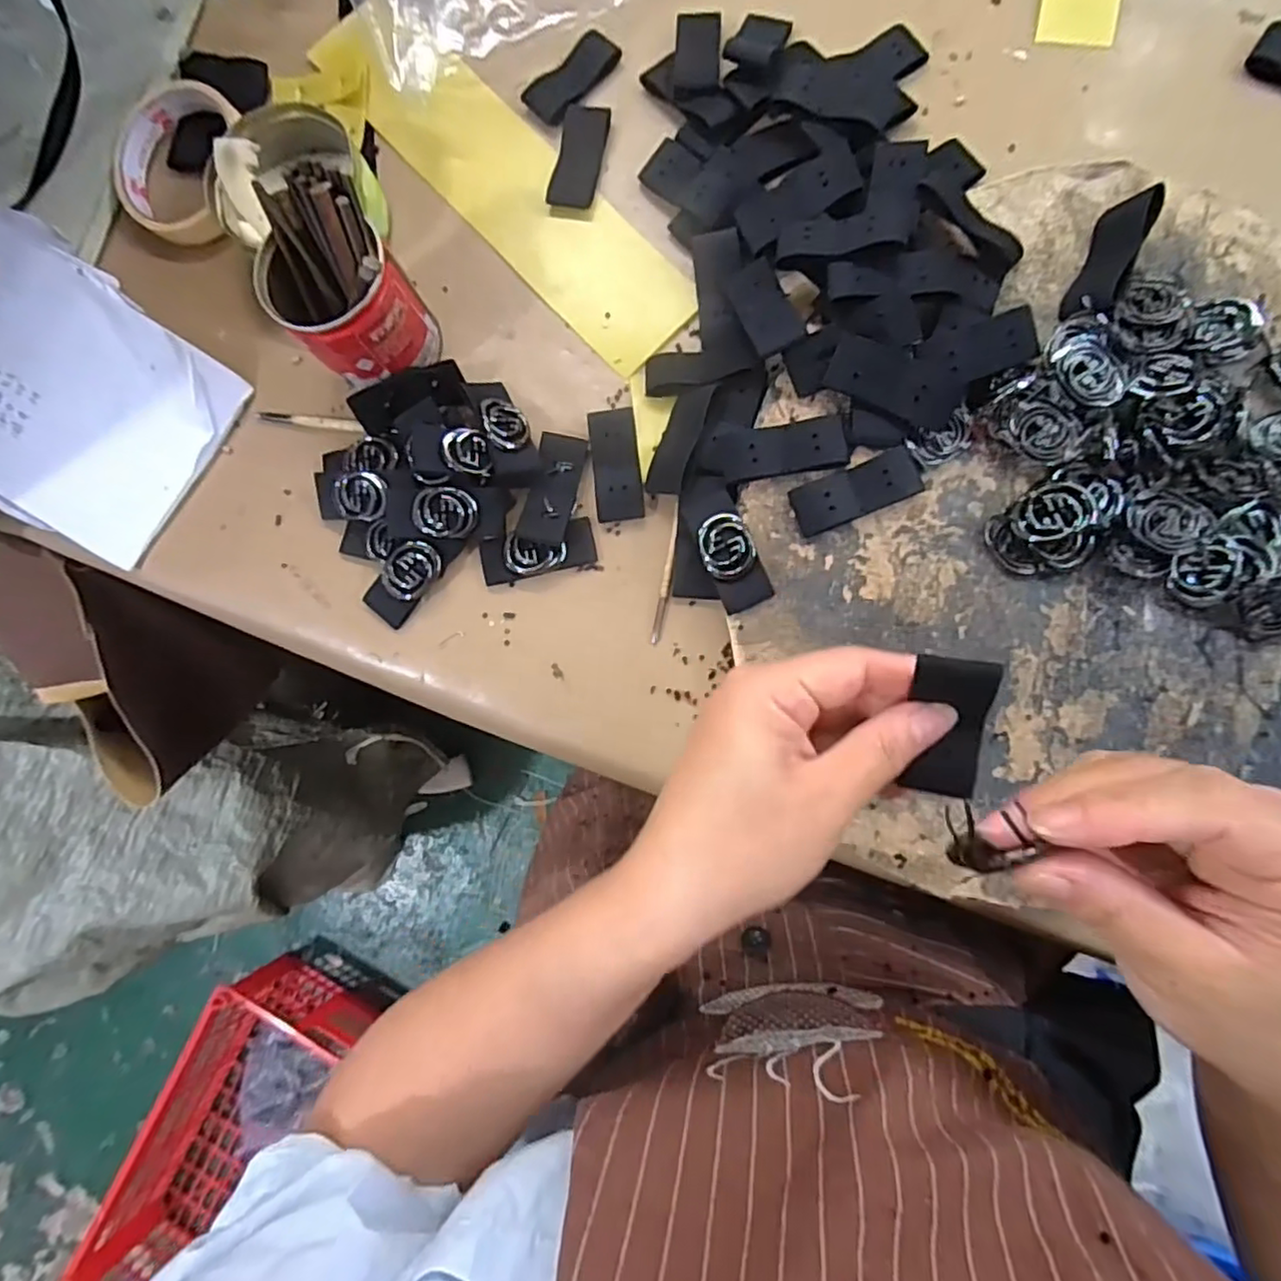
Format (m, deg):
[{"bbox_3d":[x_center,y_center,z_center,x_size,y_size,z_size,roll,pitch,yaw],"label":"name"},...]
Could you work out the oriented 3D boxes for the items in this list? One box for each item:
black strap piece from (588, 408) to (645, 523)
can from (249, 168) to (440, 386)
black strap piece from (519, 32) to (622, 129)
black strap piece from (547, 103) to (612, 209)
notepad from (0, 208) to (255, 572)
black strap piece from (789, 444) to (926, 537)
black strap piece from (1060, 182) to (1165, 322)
[{"bbox_3d":[-0.013,-0.095,0.348,0.025,0.005,0.062,-7,83,4],"label":"black strap piece"},{"bbox_3d":[-0.148,-0.174,0.328,0.063,0.077,0.066,-1,83,4],"label":"can"},{"bbox_3d":[-0.040,-0.325,0.375,0.030,0.004,0.059,43,88,8],"label":"black strap piece"},{"bbox_3d":[-0.035,-0.277,0.370,0.028,0.004,0.060,11,84,6],"label":"black strap piece"},{"bbox_3d":[-0.360,-0.158,0.373,0.244,0.027,0.140,35,87,8],"label":"notepad"},{"bbox_3d":[0.106,-0.073,0.317,0.061,0.007,0.024,-23,82,1],"label":"black strap piece"},{"bbox_3d":[0.223,-0.181,0.309,0.018,0.025,0.061,22,85,7],"label":"black strap piece"}]

